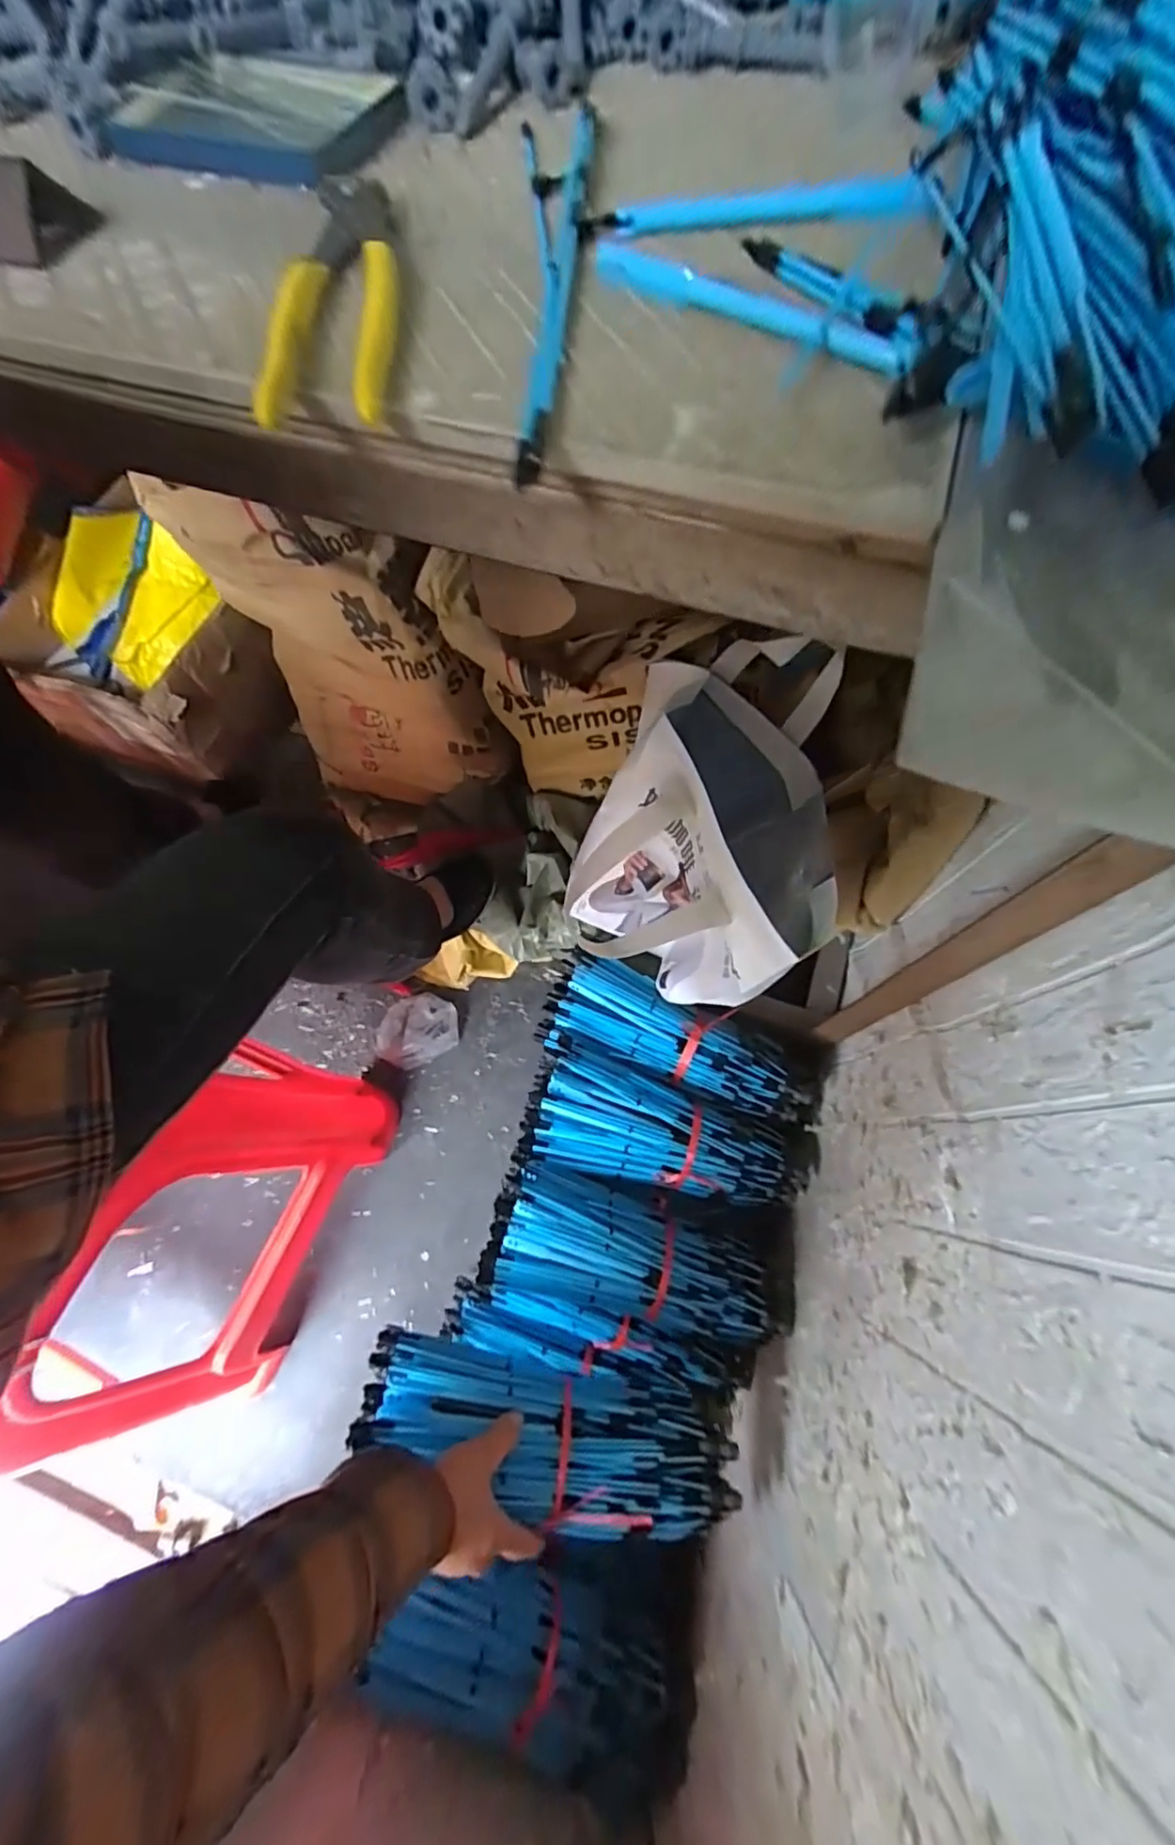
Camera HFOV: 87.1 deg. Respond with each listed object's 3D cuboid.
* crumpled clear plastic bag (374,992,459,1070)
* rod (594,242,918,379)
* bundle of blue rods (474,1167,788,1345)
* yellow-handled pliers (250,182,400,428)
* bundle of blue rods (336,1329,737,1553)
[{"bbox_3d":[-0.255,0.159,0.915,0.125,0.039,0.102,-16,70,-5],"label":"crumpled clear plastic bag"},{"bbox_3d":[0.062,-0.245,0.245,0.142,0.013,0.015,35,74,13],"label":"rod"},{"bbox_3d":[0.045,0.354,0.656,0.298,0.083,0.122,12,70,6],"label":"bundle of blue rods"},{"bbox_3d":[-0.104,-0.266,0.258,0.048,0.017,0.137,3,70,3],"label":"yellow-handled pliers"},{"bbox_3d":[-0.031,0.428,0.509,0.312,0.073,0.097,17,71,0],"label":"bundle of blue rods"}]

